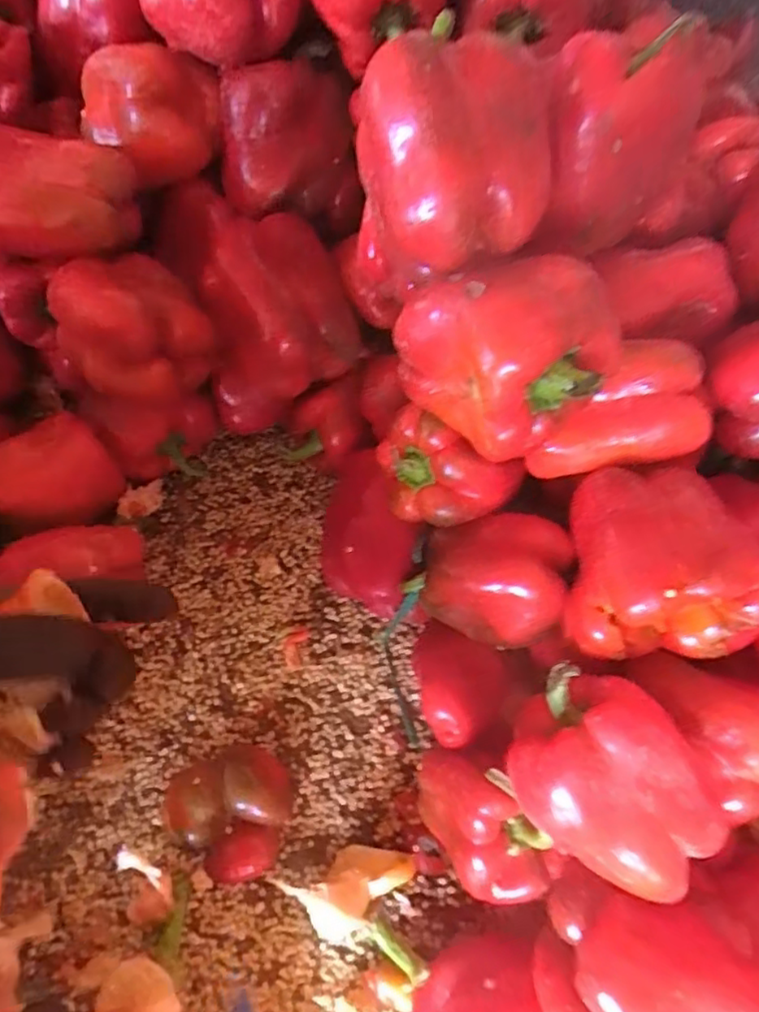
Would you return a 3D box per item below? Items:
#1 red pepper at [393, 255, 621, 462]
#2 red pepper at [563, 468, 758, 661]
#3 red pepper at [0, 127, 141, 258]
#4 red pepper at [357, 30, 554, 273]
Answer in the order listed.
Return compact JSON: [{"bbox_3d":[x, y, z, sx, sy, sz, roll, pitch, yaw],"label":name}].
[{"bbox_3d":[0.066,-0.089,0.330,0.085,0.082,0.098,-30,71,-16],"label":"red pepper"},{"bbox_3d":[0.149,0.024,0.341,0.086,0.065,0.104,-1,65,-4],"label":"red pepper"},{"bbox_3d":[-0.250,-0.222,0.454,0.131,0.057,0.084,-5,66,-6],"label":"red pepper"},{"bbox_3d":[0.036,-0.176,0.309,0.092,0.062,0.097,1,65,-3],"label":"red pepper"}]

